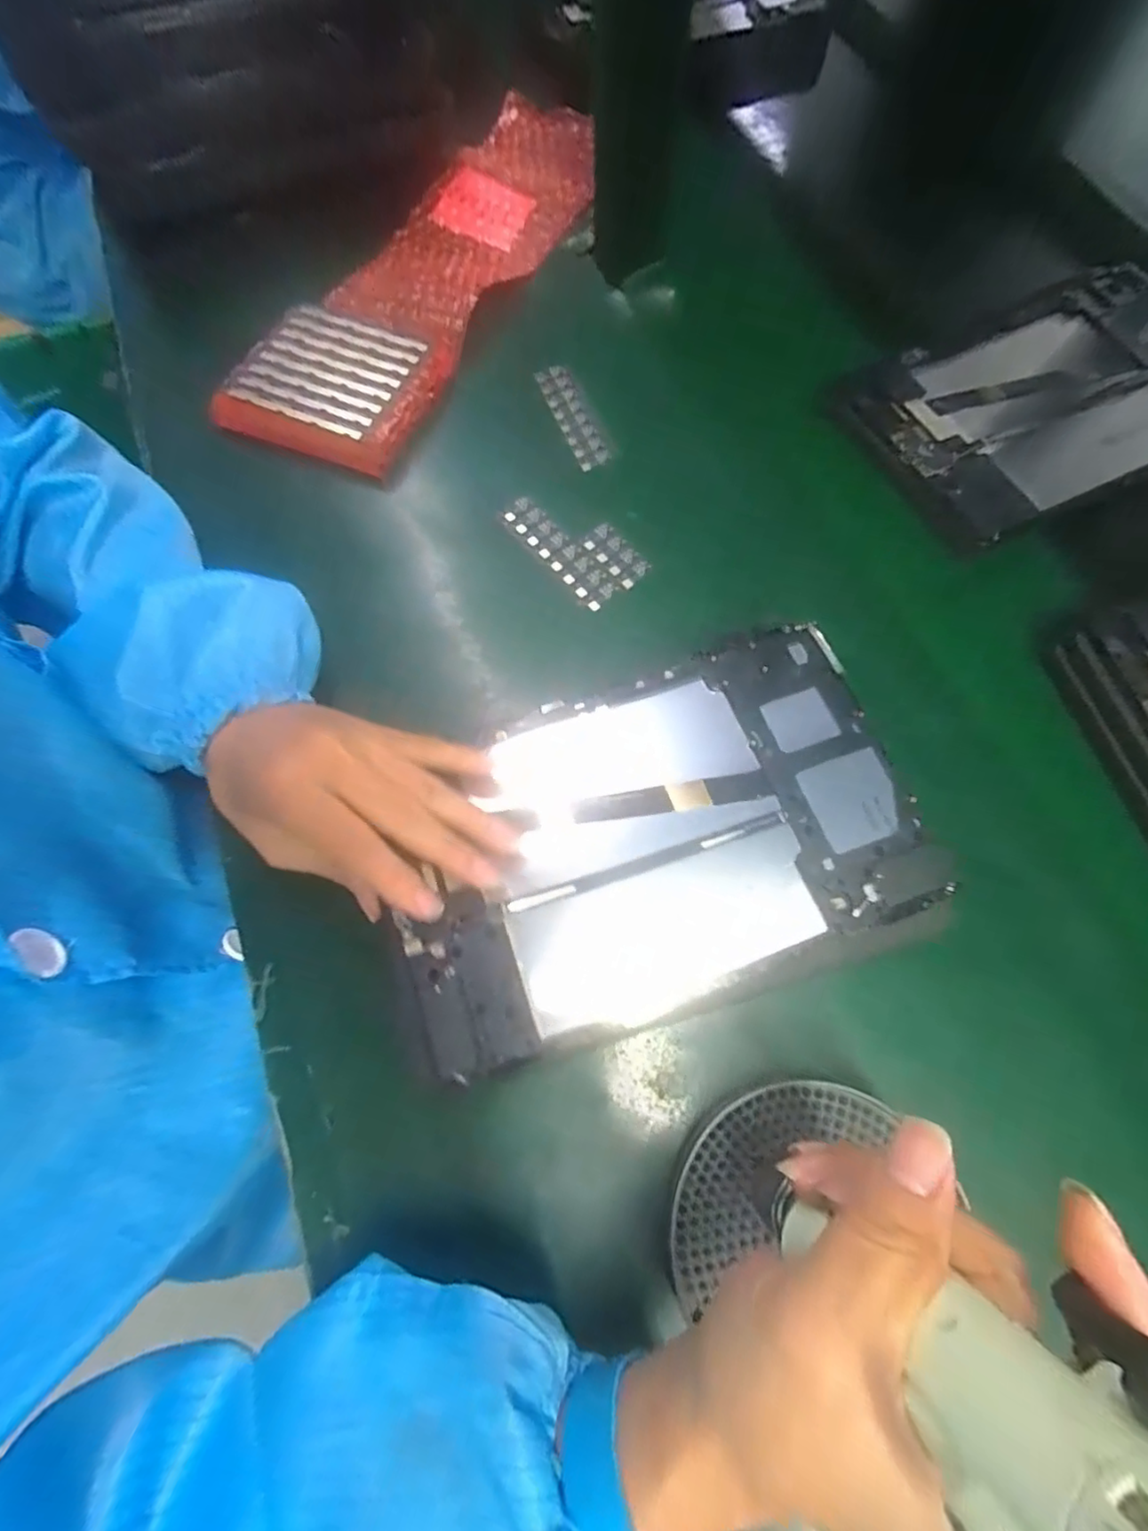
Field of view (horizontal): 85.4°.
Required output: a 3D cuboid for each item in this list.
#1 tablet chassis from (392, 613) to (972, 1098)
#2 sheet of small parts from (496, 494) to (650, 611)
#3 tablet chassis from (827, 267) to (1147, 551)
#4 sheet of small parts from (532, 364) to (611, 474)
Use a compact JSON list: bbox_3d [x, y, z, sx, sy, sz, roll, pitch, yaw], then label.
[{"bbox_3d":[0.035,0.031,0.285,0.231,0.014,0.151,-17,66,-7],"label":"tablet chassis"},{"bbox_3d":[0.000,-0.135,0.376,0.045,0.010,0.091,-37,71,-12],"label":"sheet of small parts"},{"bbox_3d":[0.310,-0.239,0.405,0.250,0.024,0.148,-25,69,-7],"label":"tablet chassis"},{"bbox_3d":[-0.001,-0.235,0.420,0.021,0.007,0.090,-24,70,6],"label":"sheet of small parts"}]

